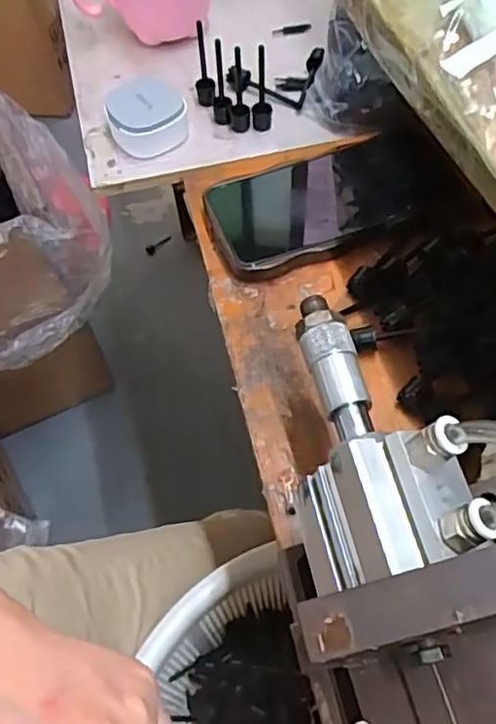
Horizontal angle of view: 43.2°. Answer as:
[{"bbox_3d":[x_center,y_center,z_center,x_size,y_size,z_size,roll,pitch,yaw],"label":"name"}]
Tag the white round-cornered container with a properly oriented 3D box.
[{"bbox_3d":[-0.075,-0.180,0.459,0.052,0.030,0.058,-25,62,-11],"label":"white round-cornered container"}]

